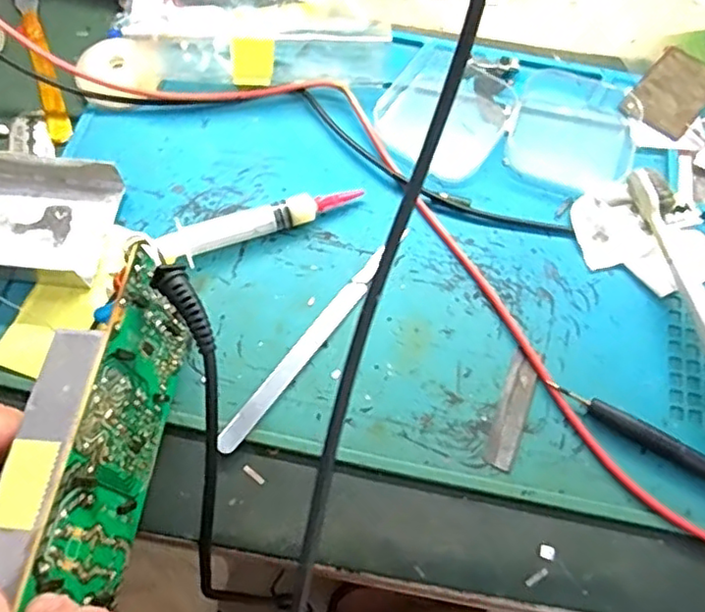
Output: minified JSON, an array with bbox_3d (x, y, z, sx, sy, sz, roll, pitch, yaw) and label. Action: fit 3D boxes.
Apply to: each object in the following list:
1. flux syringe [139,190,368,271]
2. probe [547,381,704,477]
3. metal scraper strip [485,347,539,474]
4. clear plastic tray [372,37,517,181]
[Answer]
[{"bbox_3d":[-0.045,-0.040,0.301,0.103,0.015,0.012,-21,69,-11],"label":"flux syringe"},{"bbox_3d":[0.146,0.067,0.262,0.133,0.009,0.009,30,68,11],"label":"probe"},{"bbox_3d":[0.071,0.045,0.272,0.013,0.004,0.053,21,67,7],"label":"metal scraper strip"},{"bbox_3d":[0.051,-0.107,0.338,0.066,0.007,0.074,35,69,13],"label":"clear plastic tray"}]

